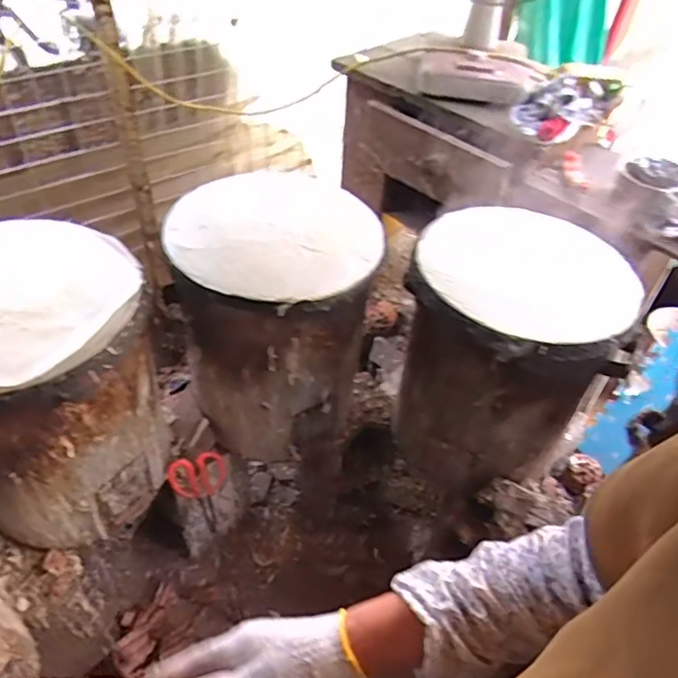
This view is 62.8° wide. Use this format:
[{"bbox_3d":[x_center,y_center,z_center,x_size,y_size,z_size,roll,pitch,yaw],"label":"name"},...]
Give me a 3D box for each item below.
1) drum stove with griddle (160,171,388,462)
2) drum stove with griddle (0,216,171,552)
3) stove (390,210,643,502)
[{"bbox_3d":[-0.123,-0.040,1.109,0.364,0.508,0.322,-1,46,-6],"label":"drum stove with griddle"},{"bbox_3d":[-0.503,0.087,0.966,0.385,0.454,0.377,33,52,25],"label":"drum stove with griddle"},{"bbox_3d":[0.303,0.030,1.122,0.391,0.464,0.380,25,49,18],"label":"stove"}]

